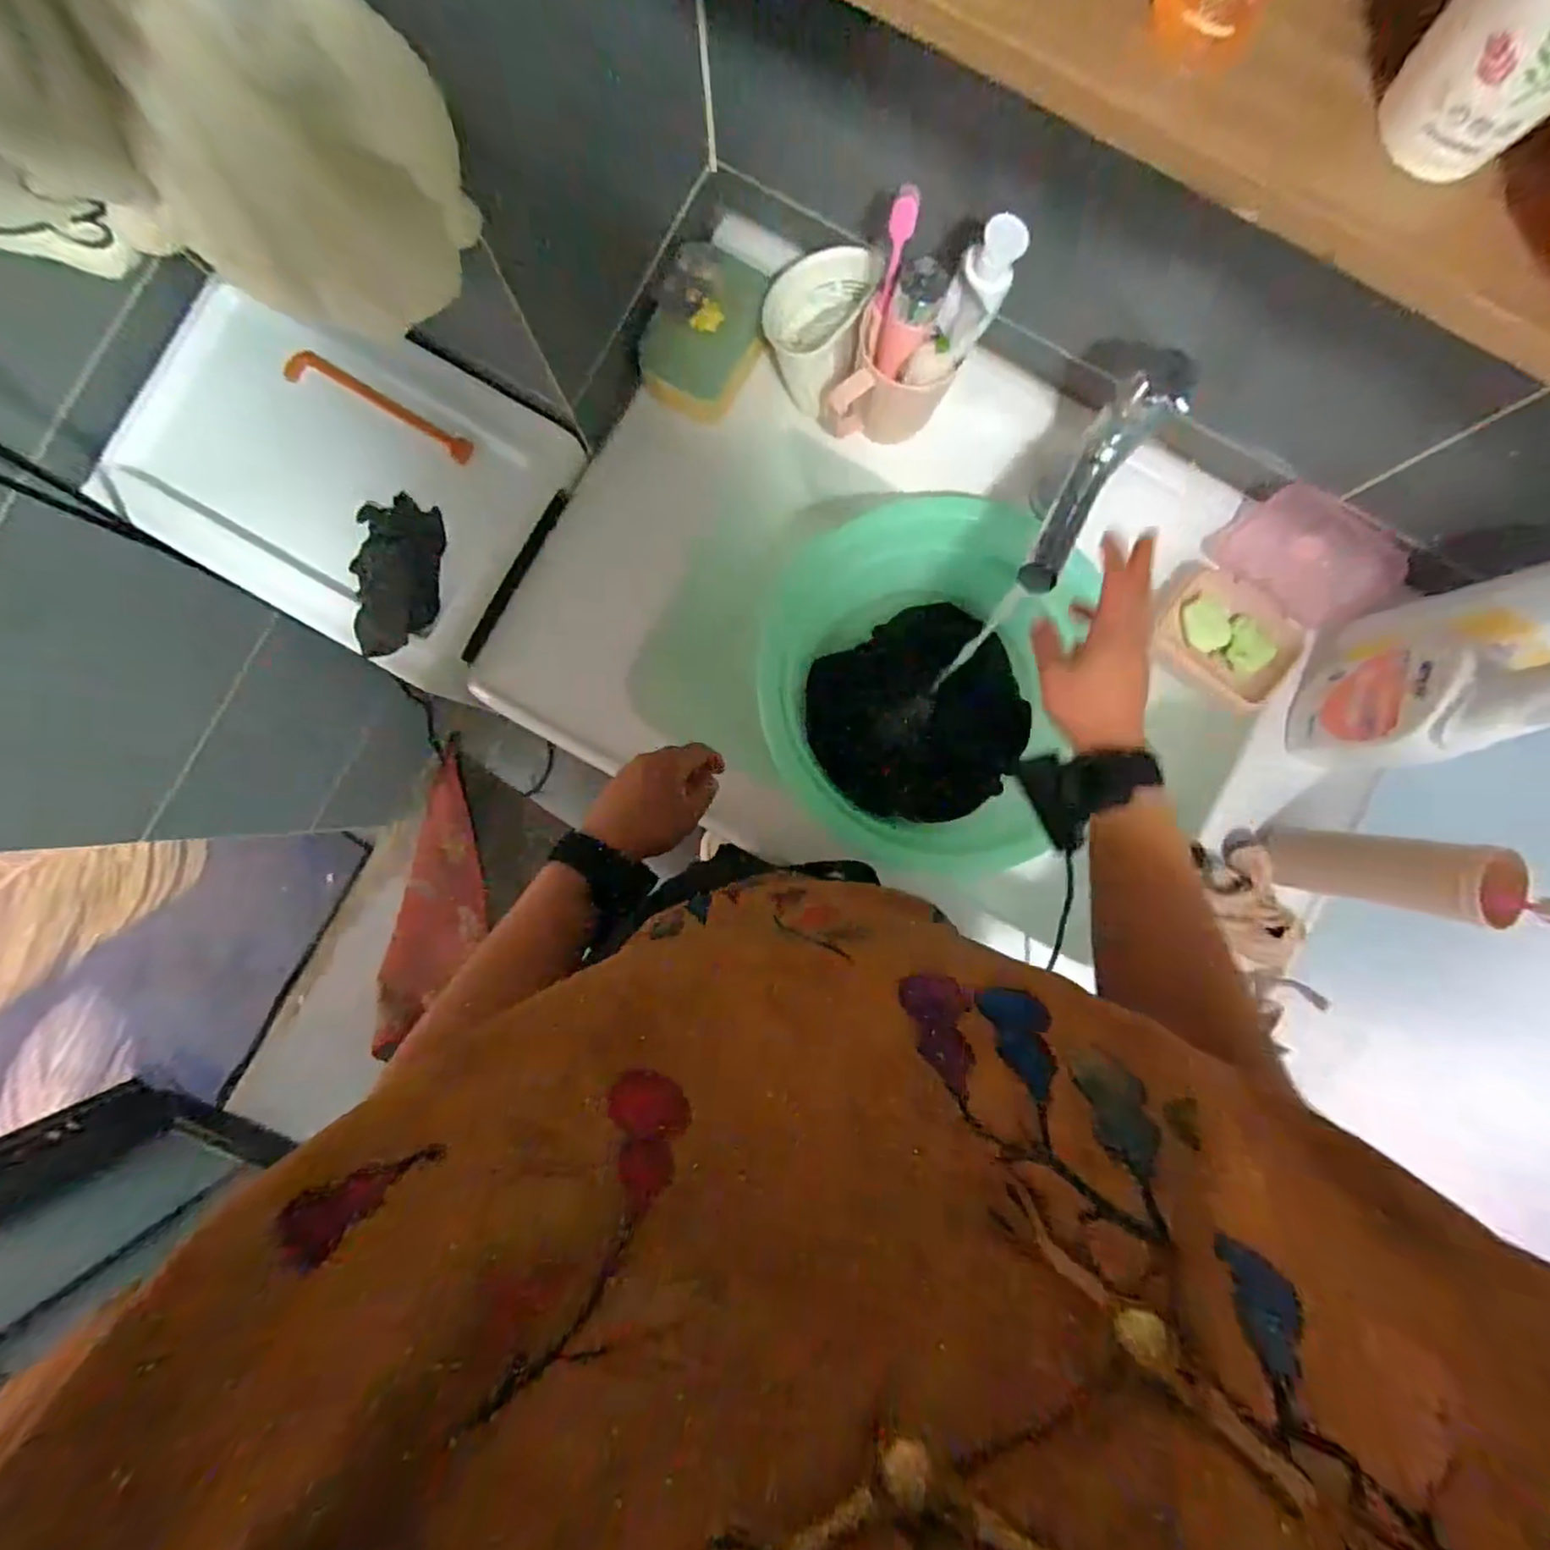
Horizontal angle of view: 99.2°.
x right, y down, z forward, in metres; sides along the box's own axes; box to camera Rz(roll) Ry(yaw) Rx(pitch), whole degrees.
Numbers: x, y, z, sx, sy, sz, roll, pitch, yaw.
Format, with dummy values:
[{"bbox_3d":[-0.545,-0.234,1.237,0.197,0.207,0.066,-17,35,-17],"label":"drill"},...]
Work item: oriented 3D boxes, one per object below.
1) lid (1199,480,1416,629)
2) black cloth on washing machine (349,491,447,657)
[{"bbox_3d":[0.467,-0.191,0.580,0.134,0.090,0.018,42,57,6],"label":"lid"},{"bbox_3d":[-0.328,-0.172,0.572,0.066,0.031,0.137,4,88,0],"label":"black cloth on washing machine"}]

